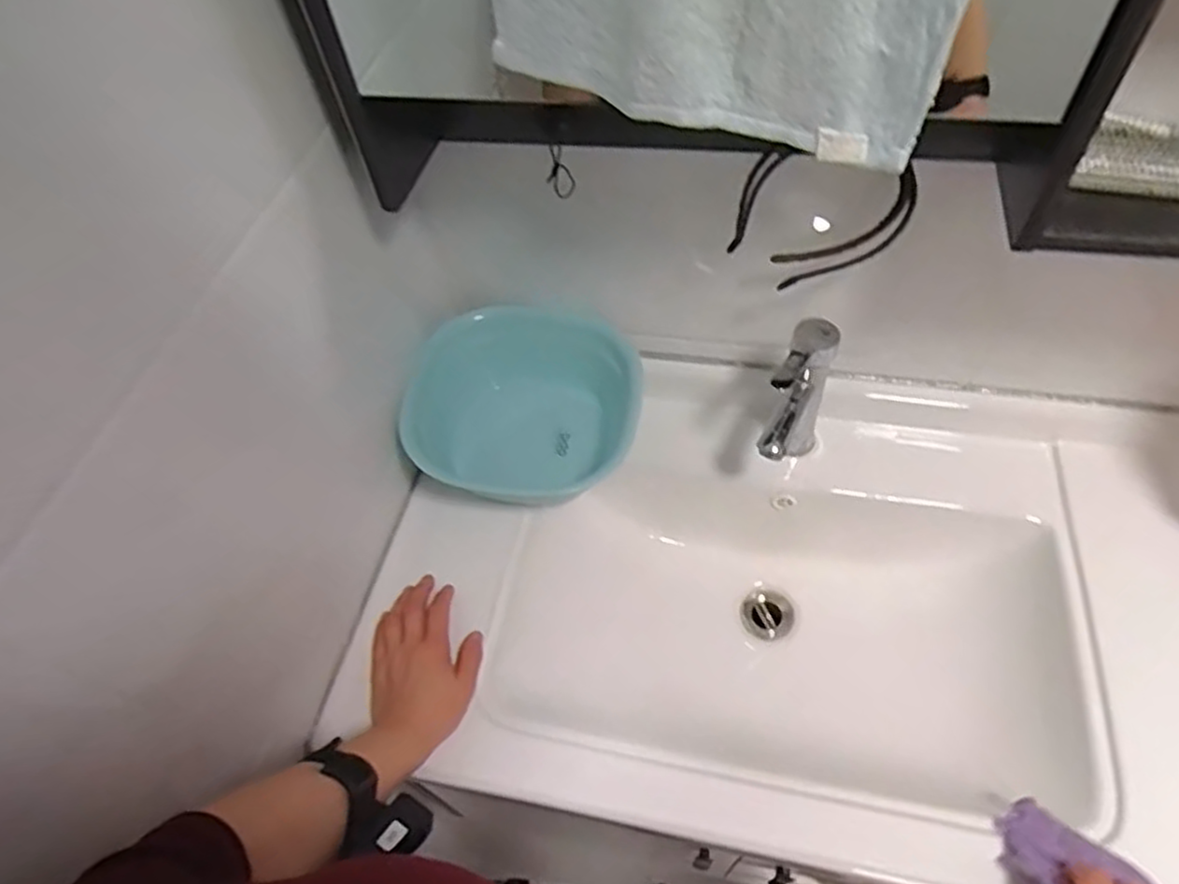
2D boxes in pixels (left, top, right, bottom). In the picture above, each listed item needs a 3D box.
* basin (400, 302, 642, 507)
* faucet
[{"bbox_3d":[-0.068,-0.040,0.786,0.241,0.099,0.219,3,55,7],"label":"basin"},{"bbox_3d":[0.203,-0.022,0.704,0.050,0.168,0.121,18,58,17],"label":"faucet"}]

